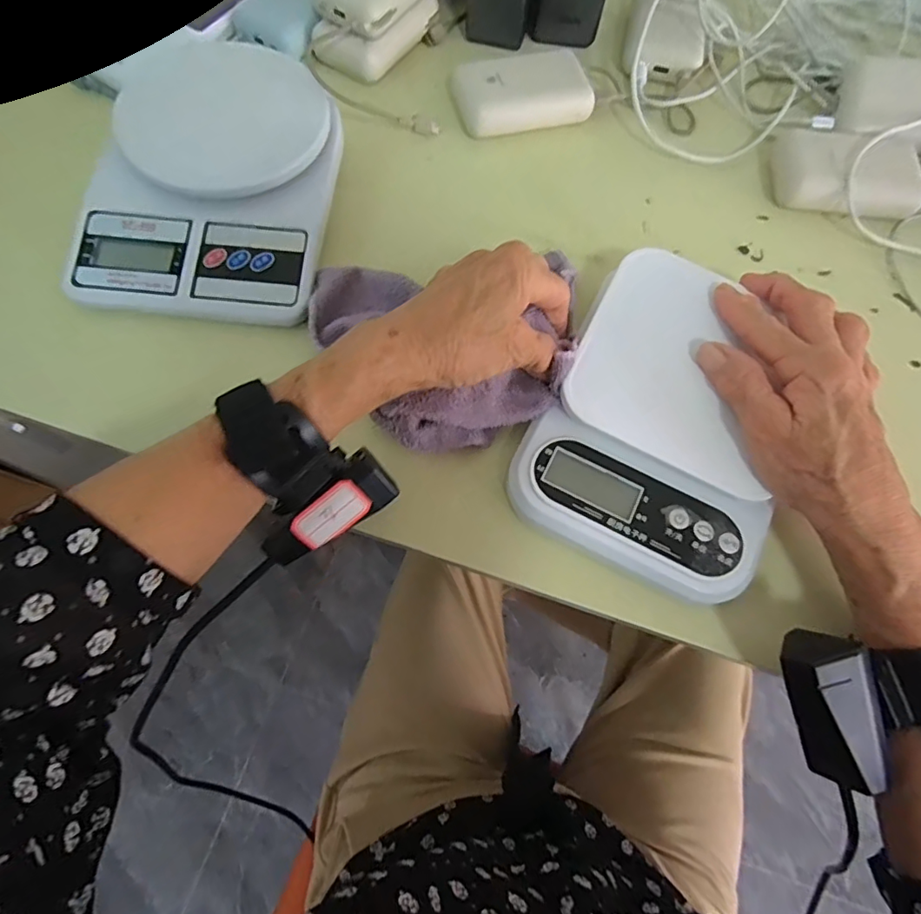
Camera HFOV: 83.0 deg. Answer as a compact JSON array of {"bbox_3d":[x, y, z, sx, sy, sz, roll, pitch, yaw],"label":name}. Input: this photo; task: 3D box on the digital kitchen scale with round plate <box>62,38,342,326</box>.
[{"bbox_3d":[-0.167,-0.205,0.370,0.159,0.039,0.236,5,70,1],"label":"digital kitchen scale with round plate"}]

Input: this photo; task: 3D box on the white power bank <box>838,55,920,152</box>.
[{"bbox_3d":[0.344,-0.269,0.393,0.094,0.025,0.058,15,100,3],"label":"white power bank"}]

